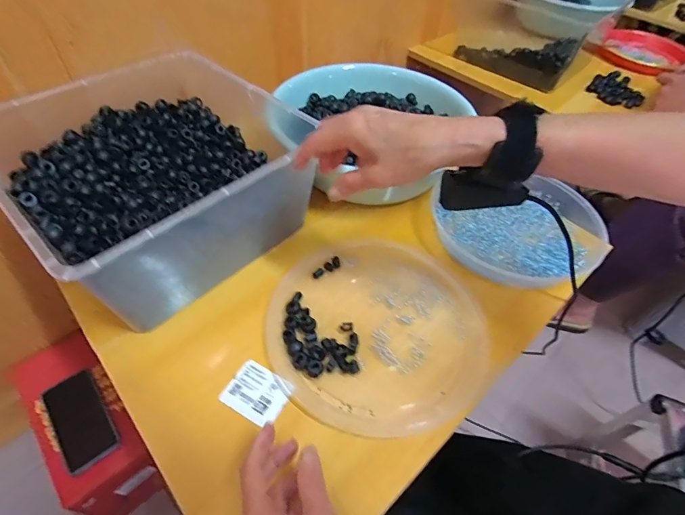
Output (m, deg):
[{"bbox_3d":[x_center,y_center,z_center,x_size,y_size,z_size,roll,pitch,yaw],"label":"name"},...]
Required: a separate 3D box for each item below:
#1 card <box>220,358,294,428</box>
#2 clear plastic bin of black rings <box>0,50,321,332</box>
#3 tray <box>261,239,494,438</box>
[{"bbox_3d":[-0.085,0.134,0.382,0.060,0.005,0.048,26,53,18],"label":"card"},{"bbox_3d":[-0.228,-0.105,0.476,0.311,0.141,0.293,37,57,25],"label":"clear plastic bin of black rings"},{"bbox_3d":[0.037,0.073,0.435,0.237,0.013,0.235,2,50,-2],"label":"tray"}]

